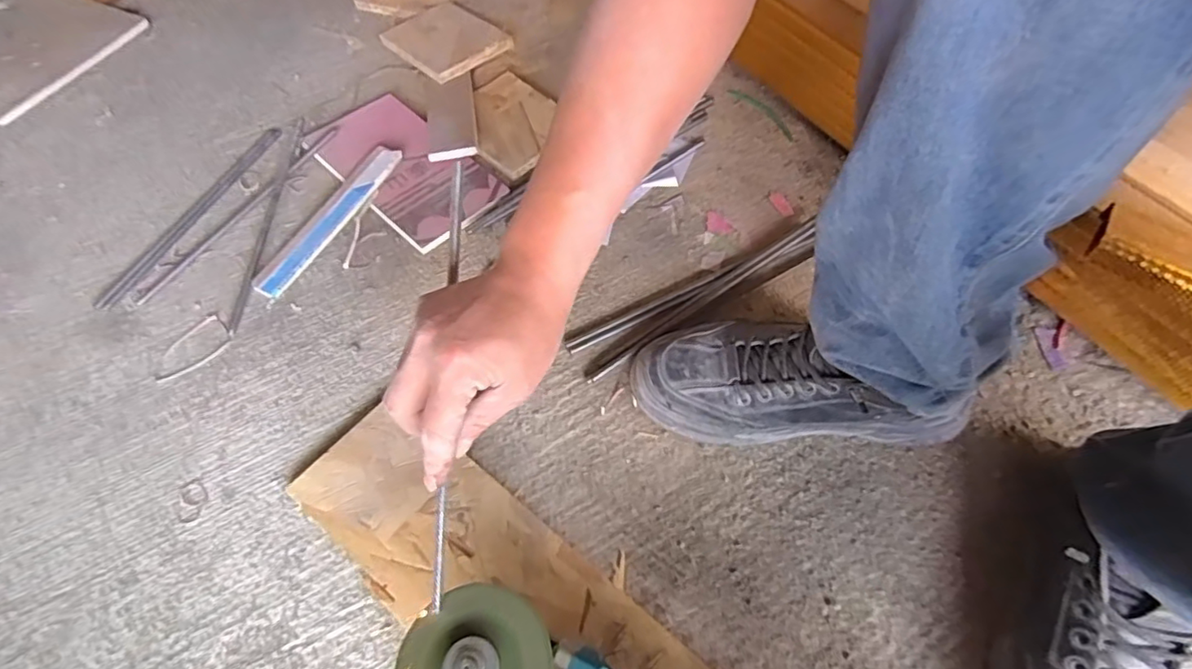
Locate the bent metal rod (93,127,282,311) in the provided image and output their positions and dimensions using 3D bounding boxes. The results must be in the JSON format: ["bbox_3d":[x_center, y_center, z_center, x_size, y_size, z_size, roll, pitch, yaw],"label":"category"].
[{"bbox_3d":[-0.416,-0.132,0.596,0.026,0.004,0.264,19,60,11],"label":"bent metal rod"}]

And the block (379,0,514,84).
[{"bbox_3d":[-0.190,-0.374,0.723,0.114,0.014,0.154,-36,58,-20],"label":"block"}]

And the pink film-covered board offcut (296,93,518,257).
[{"bbox_3d":[-0.208,-0.185,0.615,0.222,0.012,0.117,41,67,20],"label":"pink film-covered board offcut"}]

